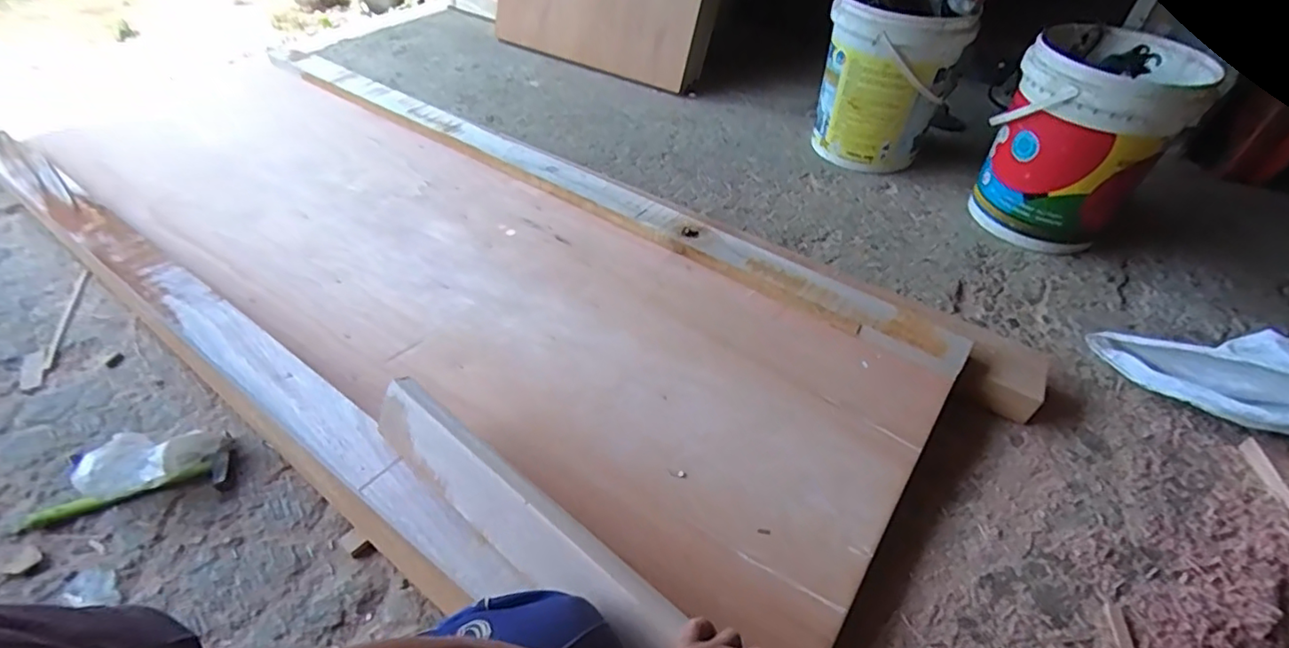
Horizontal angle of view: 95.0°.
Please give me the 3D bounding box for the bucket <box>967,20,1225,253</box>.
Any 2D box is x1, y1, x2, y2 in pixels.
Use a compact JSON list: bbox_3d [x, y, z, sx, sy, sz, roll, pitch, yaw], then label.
[{"bbox_3d":[0.883,-0.367,1.222,0.297,0.366,0.295,36,53,29],"label":"bucket"}]

